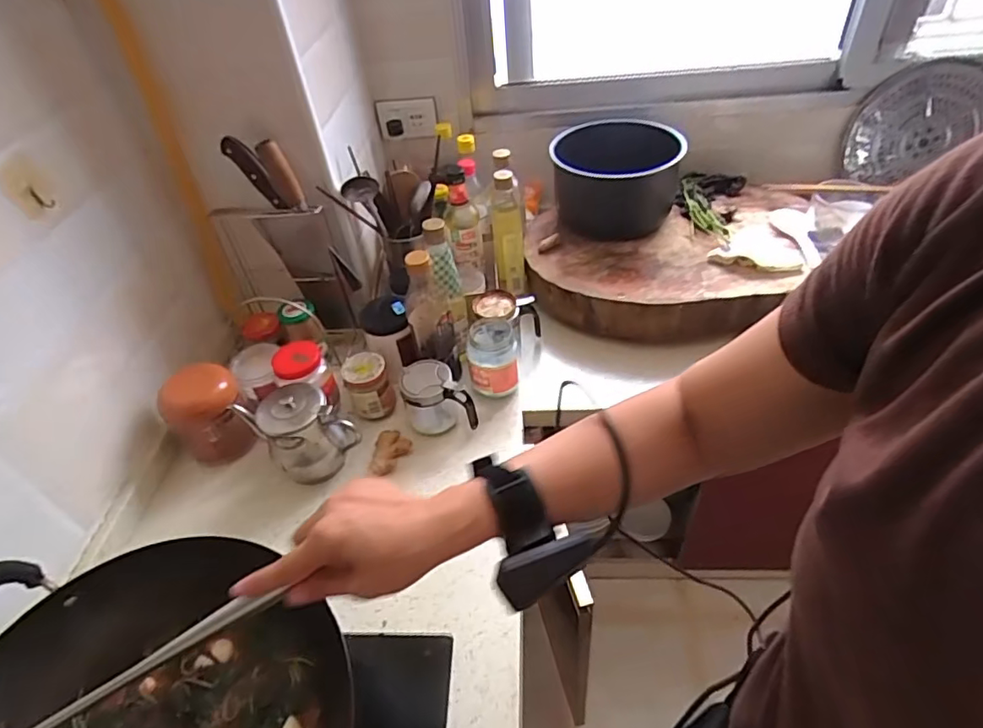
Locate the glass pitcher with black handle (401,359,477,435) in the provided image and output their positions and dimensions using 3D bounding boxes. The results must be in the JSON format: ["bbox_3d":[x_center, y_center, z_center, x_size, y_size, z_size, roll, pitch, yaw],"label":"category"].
[{"bbox_3d":[-0.077,0.053,0.852,0.101,0.100,0.073,-5,43,1],"label":"glass pitcher with black handle"}]

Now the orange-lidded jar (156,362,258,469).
[{"bbox_3d":[-0.419,0.075,0.836,0.104,0.121,0.089,-31,49,-24],"label":"orange-lidded jar"}]

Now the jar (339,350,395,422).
[{"bbox_3d":[-0.192,0.035,0.881,0.065,0.090,0.059,-18,44,-12],"label":"jar"}]

